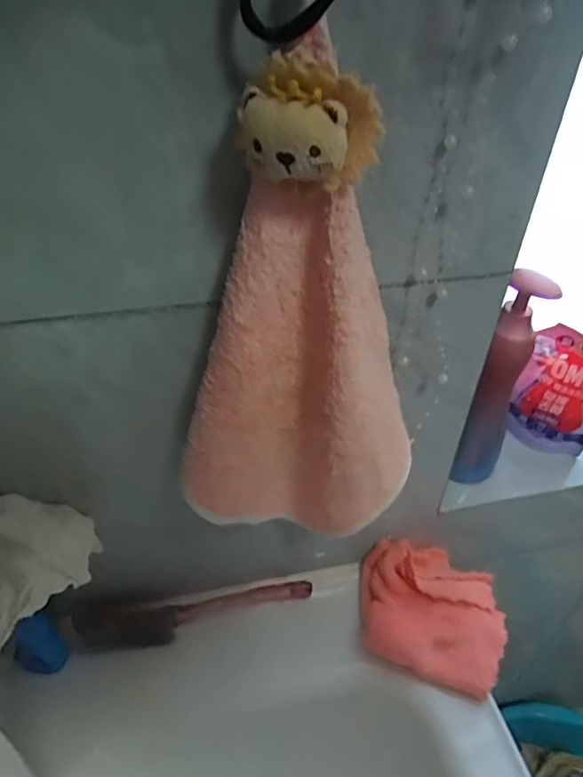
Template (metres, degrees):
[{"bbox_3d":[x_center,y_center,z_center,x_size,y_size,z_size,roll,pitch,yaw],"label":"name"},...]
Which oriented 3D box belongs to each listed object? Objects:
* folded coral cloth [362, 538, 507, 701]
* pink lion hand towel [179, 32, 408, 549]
[{"bbox_3d":[0.145,0.219,0.562,0.148,0.046,0.141,15,43,14],"label":"folded coral cloth"},{"bbox_3d":[0.010,-0.017,0.351,0.167,0.328,0.052,-7,42,-10],"label":"pink lion hand towel"}]

